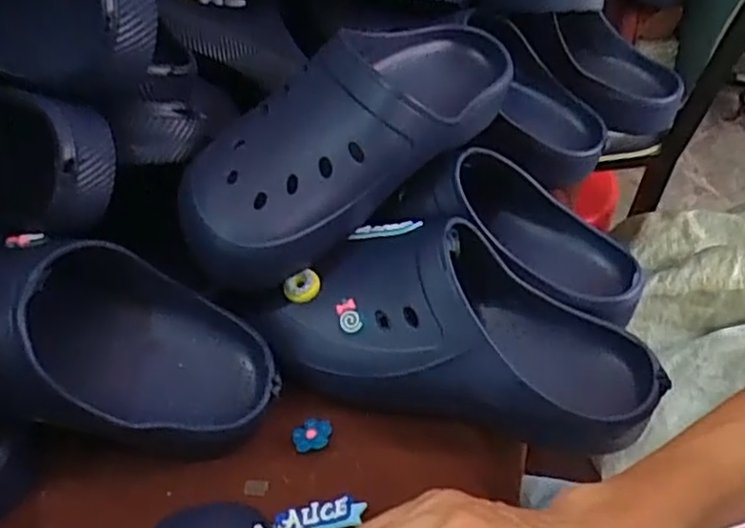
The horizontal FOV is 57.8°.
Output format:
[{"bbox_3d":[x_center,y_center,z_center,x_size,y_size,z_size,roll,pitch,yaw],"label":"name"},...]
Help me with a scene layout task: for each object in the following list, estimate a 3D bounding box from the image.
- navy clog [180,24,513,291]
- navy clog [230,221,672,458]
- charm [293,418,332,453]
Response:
[{"bbox_3d":[-0.005,-0.095,0.466,0.285,0.093,0.108,-35,58,-30],"label":"navy clog"},{"bbox_3d":[0.054,0.039,0.440,0.261,0.089,0.113,7,47,3],"label":"navy clog"},{"bbox_3d":[-0.038,0.110,0.432,0.024,0.009,0.019,-2,47,-5],"label":"charm"}]

